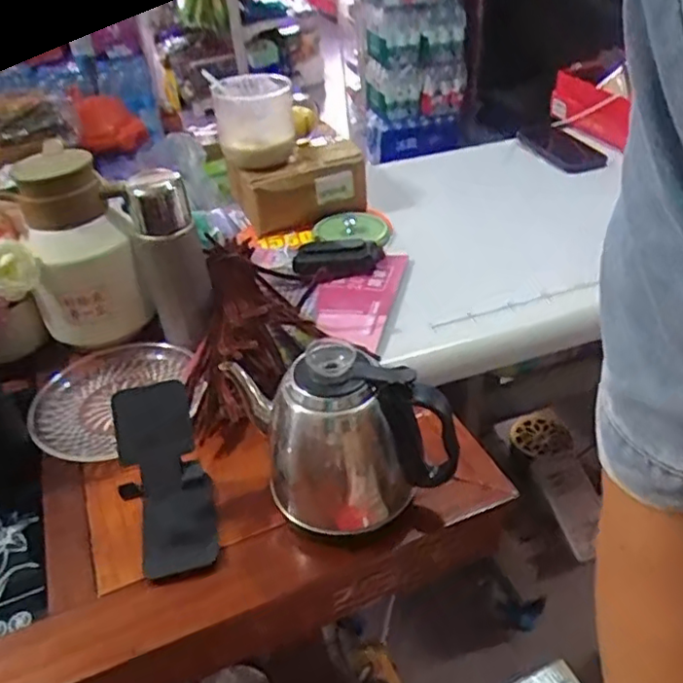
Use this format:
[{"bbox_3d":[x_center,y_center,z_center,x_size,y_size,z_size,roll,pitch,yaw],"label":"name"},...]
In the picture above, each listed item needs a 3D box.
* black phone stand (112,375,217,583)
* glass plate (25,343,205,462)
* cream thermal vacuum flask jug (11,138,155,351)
[{"bbox_3d":[-0.157,0.120,0.570,0.070,0.164,0.046,-14,2,-11],"label":"black phone stand"},{"bbox_3d":[-0.263,0.063,0.735,0.163,0.031,0.188,26,47,33],"label":"glass plate"},{"bbox_3d":[-0.317,-0.105,0.779,0.131,0.228,0.107,-20,40,-19],"label":"cream thermal vacuum flask jug"}]

